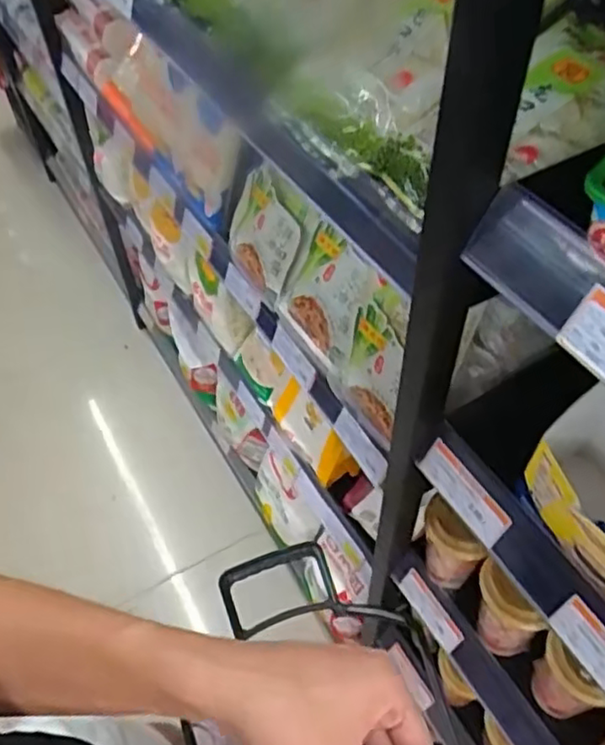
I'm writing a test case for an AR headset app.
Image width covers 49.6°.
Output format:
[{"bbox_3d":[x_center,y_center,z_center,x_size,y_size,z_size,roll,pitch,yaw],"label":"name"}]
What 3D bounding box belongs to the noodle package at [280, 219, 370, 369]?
[{"bbox_3d":[0.027,-0.084,0.744,0.023,0.134,0.134,-3,41,-39],"label":"noodle package"}]

